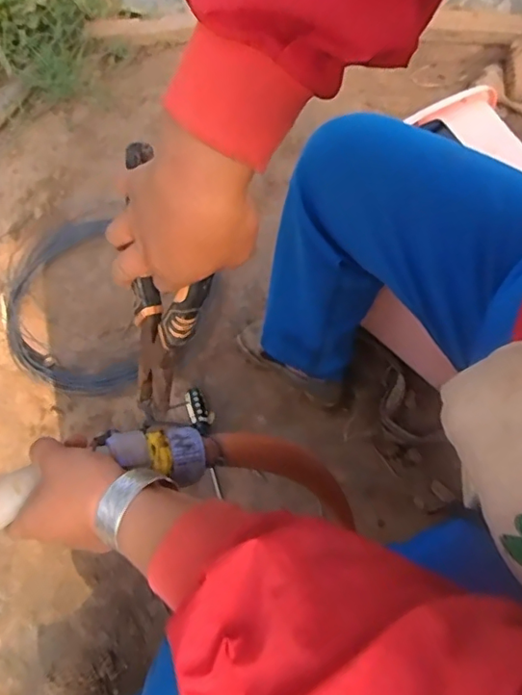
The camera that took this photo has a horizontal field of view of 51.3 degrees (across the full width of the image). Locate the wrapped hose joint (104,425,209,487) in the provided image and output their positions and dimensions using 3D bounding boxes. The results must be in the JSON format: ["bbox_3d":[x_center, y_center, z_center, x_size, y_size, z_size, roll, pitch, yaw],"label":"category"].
[{"bbox_3d":[-0.082,0.081,0.428,0.074,0.038,0.045,-8,52,0],"label":"wrapped hose joint"}]

